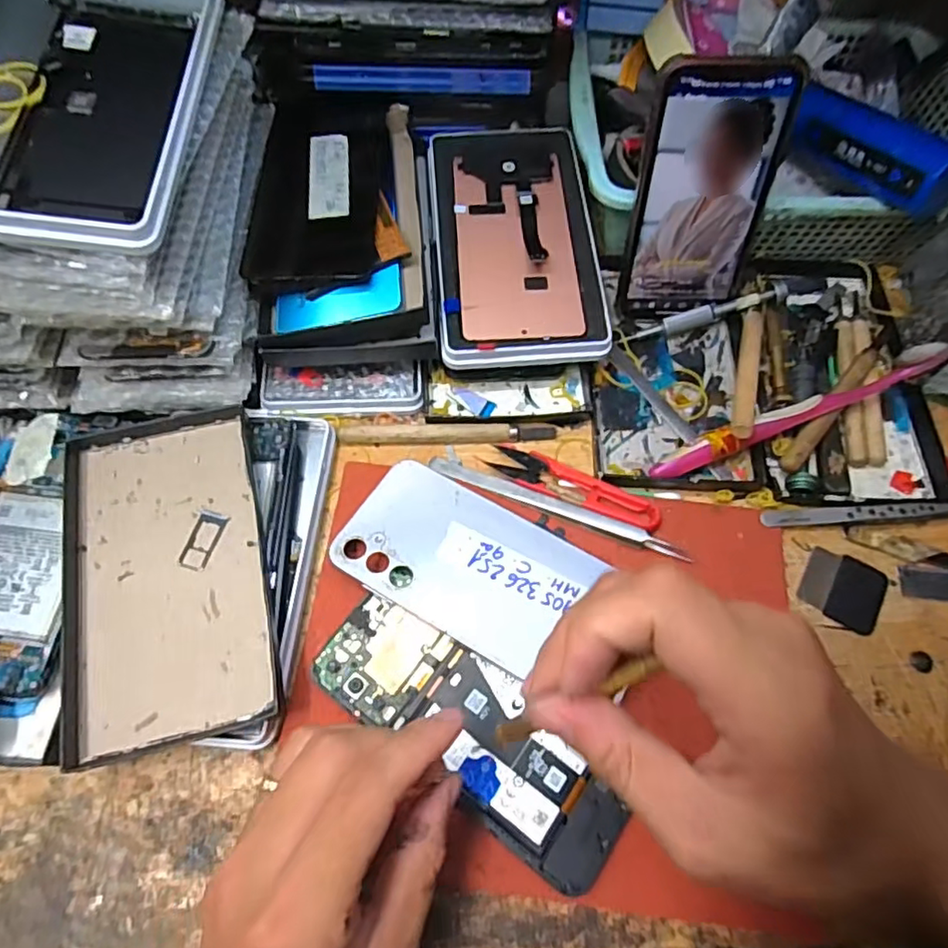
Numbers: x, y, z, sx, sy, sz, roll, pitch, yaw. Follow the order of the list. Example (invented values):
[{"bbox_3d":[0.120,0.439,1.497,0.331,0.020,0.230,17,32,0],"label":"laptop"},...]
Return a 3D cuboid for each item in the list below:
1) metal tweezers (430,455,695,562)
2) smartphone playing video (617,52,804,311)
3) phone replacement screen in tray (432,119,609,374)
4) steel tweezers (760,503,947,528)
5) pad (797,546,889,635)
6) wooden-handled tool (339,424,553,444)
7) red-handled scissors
[{"bbox_3d":[0.045,0.020,0.351,0.151,0.016,0.012,22,66,9],"label":"metal tweezers"},{"bbox_3d":[0.135,-0.160,0.363,0.075,0.145,0.007,2,46,2],"label":"smartphone playing video"},{"bbox_3d":[0.025,-0.152,0.397,0.100,0.012,0.182,-4,68,-4],"label":"phone replacement screen in tray"},{"bbox_3d":[0.238,0.022,0.358,0.140,0.014,0.010,-2,65,-2],"label":"steel tweezers"},{"bbox_3d":[0.207,0.065,0.348,0.042,0.005,0.040,29,68,12],"label":"pad"},{"bbox_3d":[-0.016,-0.025,0.374,0.129,0.009,0.011,-1,65,-2],"label":"wooden-handled tool"},{"bbox_3d":[0.056,0.006,0.354,0.102,0.007,0.025,27,67,11],"label":"red-handled scissors"}]

